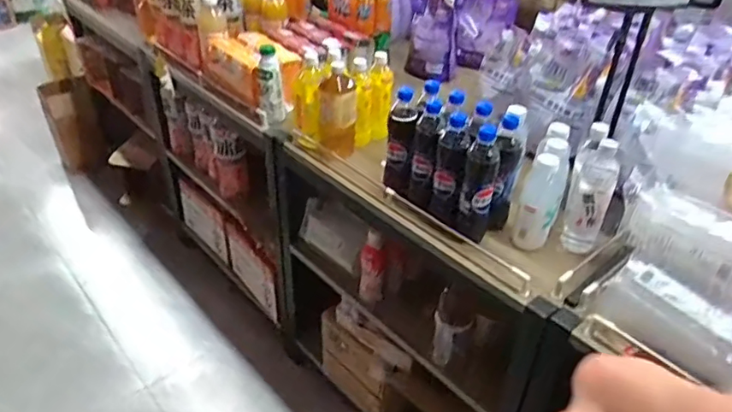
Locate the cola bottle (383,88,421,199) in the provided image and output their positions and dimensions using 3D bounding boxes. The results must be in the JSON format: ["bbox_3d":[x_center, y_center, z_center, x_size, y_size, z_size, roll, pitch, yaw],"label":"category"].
[{"bbox_3d":[0.072,-0.131,1.114,0.059,0.207,0.067,4,35,3],"label":"cola bottle"}]

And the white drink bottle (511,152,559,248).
[{"bbox_3d":[0.315,-0.002,1.009,0.062,0.181,0.071,16,37,19],"label":"white drink bottle"}]

